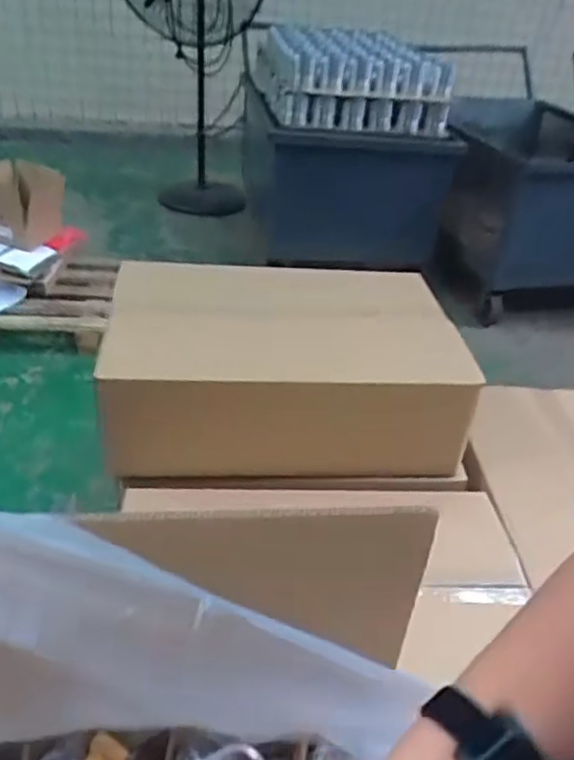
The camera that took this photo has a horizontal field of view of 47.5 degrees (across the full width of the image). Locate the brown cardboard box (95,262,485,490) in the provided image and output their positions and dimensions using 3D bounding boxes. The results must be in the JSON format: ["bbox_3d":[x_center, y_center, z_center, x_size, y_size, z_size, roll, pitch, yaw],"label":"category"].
[{"bbox_3d":[-0.012,-0.031,1.156,0.607,0.211,0.426,3,35,-6],"label":"brown cardboard box"}]

